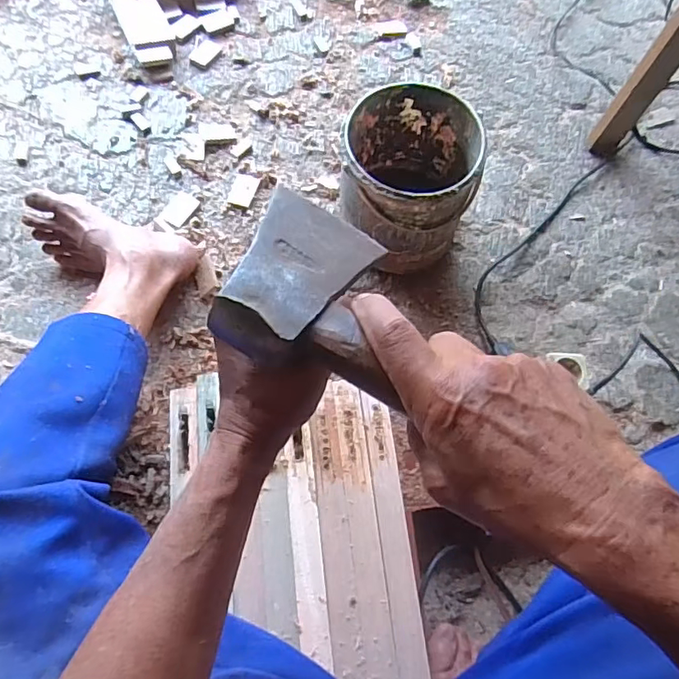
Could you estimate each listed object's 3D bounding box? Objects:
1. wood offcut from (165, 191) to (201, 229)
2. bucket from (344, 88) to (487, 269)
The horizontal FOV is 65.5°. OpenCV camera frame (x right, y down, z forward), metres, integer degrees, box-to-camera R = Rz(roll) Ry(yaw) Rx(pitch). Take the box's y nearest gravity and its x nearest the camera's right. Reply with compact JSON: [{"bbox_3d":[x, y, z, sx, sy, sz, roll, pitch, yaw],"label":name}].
[{"bbox_3d":[-0.242,-0.198,0.800,0.039,0.004,0.057,26,69,8],"label":"wood offcut"},{"bbox_3d":[0.091,-0.212,0.729,0.174,0.185,0.184,1,68,-2],"label":"bucket"}]

